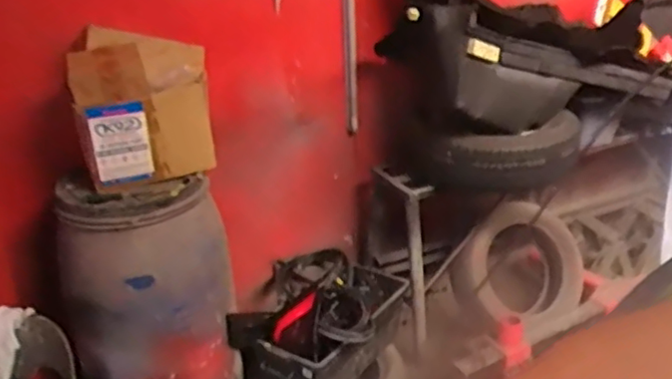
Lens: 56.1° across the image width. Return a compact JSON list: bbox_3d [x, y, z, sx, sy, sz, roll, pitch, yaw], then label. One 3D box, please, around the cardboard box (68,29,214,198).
[{"bbox_3d":[-0.526,-0.224,1.762,0.354,0.366,0.236,-10,24,-16],"label":"cardboard box"}]

